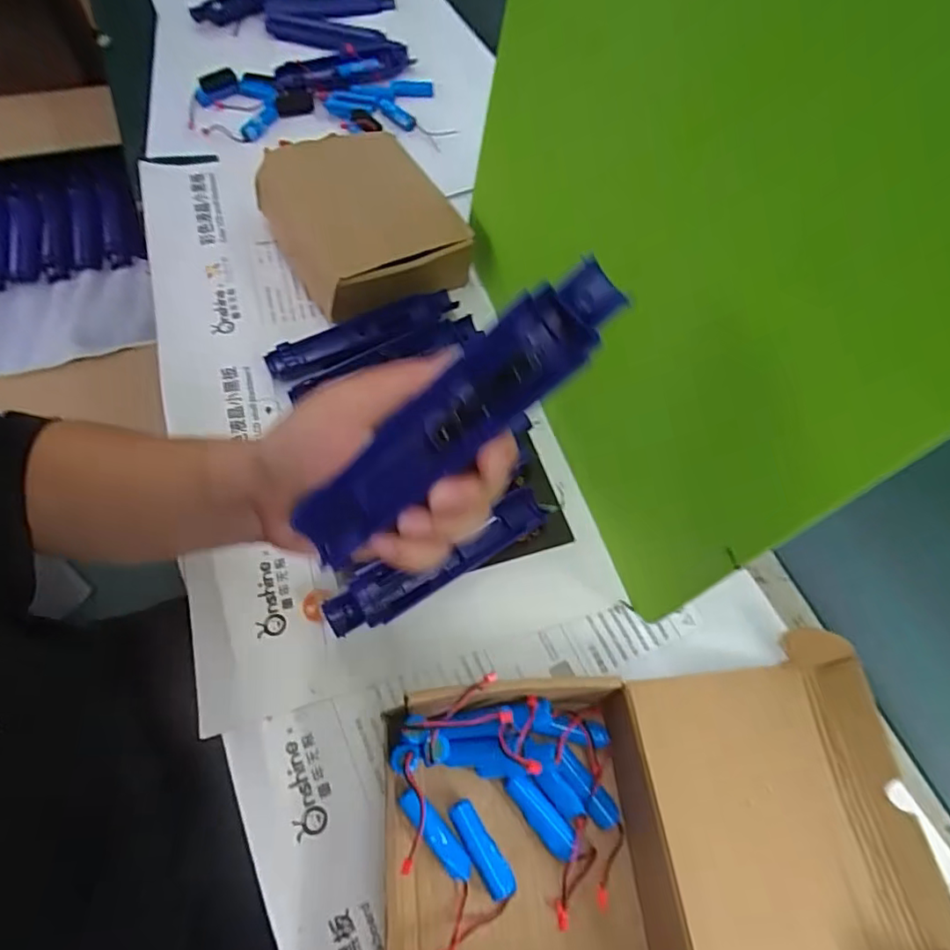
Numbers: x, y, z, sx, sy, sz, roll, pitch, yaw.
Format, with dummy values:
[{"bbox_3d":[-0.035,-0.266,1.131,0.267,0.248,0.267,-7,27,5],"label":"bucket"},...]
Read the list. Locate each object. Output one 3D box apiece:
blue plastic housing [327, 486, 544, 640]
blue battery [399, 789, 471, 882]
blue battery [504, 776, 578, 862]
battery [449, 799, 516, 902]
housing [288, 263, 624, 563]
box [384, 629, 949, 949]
[{"bbox_3d":[-0.023,0.060,0.394,0.167,0.020,0.036,-27,68,-16],"label":"blue plastic housing"},{"bbox_3d":[-0.022,0.203,0.323,0.012,0.016,0.054,-38,71,-20],"label":"blue battery"},{"bbox_3d":[0.038,0.199,0.331,0.016,0.014,0.051,-38,71,-20],"label":"blue battery"},{"bbox_3d":[0.004,0.212,0.322,0.015,0.014,0.052,-30,68,-17],"label":"battery"},{"bbox_3d":[-0.007,-0.024,0.243,0.164,0.026,0.032,-41,70,5],"label":"housing"},{"bbox_3d":[0.104,0.198,0.313,0.312,0.050,0.181,-5,63,-6],"label":"box"}]

